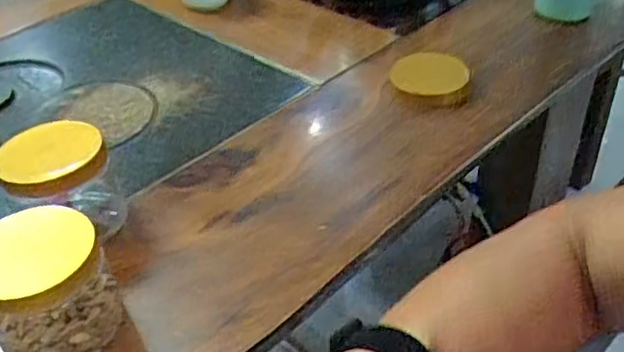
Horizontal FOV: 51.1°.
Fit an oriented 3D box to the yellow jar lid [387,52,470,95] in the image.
[{"bbox_3d":[0.133,-0.120,0.746,0.090,0.014,0.096,-2,40,2],"label":"yellow jar lid"}]

